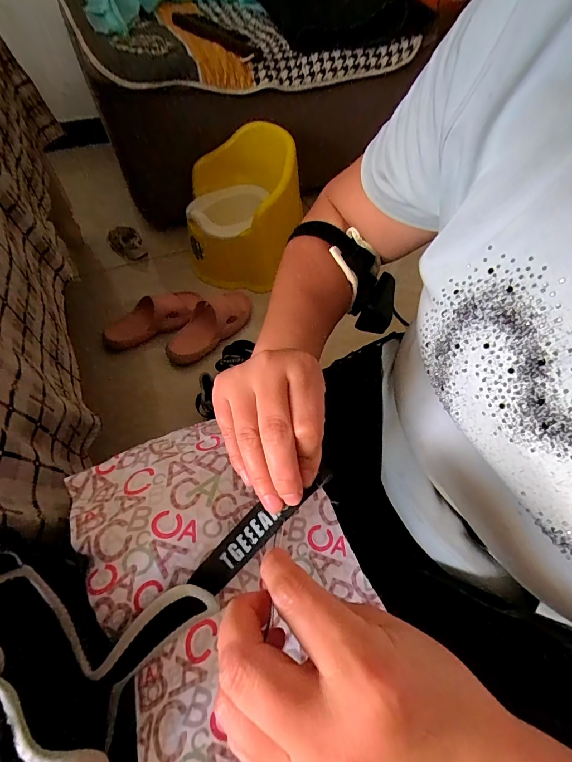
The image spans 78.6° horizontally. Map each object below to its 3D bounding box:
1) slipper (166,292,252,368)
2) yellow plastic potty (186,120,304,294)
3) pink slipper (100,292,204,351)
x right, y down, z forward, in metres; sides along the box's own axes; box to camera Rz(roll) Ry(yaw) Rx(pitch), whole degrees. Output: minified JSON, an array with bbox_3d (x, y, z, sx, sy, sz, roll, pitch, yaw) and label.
[{"bbox_3d":[-0.192,-0.148,0.883,0.101,0.073,0.285,35,62,20],"label":"slipper"},{"bbox_3d":[-0.114,-0.529,1.032,0.303,0.316,0.491,2,56,0],"label":"yellow plastic potty"},{"bbox_3d":[-0.330,-0.158,0.875,0.243,0.086,0.098,-26,60,-4],"label":"pink slipper"}]

